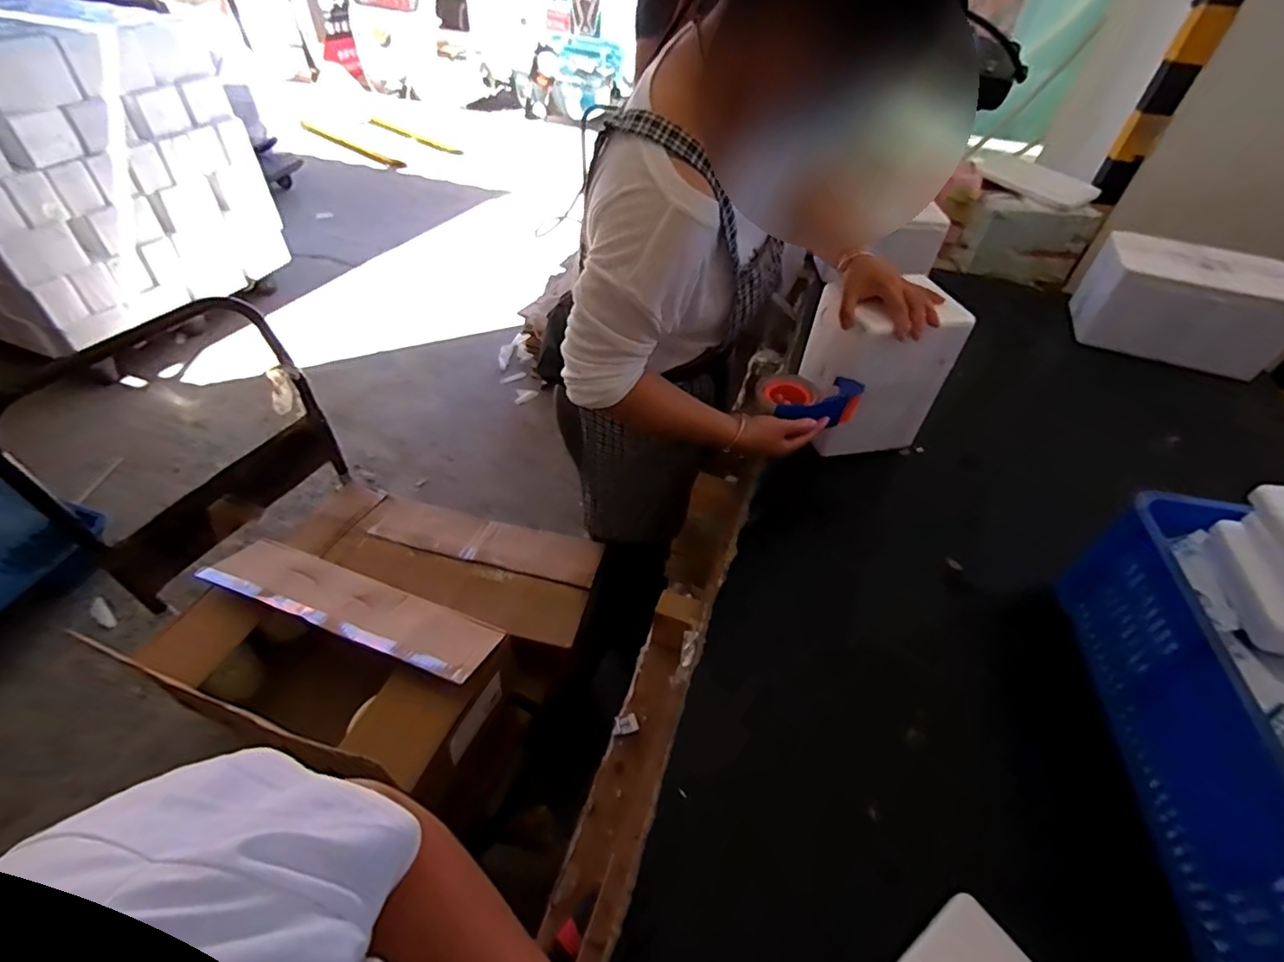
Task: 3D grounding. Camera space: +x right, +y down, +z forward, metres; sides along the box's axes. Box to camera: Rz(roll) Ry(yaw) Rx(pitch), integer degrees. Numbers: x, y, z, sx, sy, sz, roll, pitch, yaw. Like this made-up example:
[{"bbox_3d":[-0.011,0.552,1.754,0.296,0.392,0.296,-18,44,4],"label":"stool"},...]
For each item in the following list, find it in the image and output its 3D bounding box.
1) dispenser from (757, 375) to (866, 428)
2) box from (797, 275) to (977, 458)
[{"bbox_3d":[0.245,-0.122,0.847,0.153,0.054,0.075,-2,46,-7],"label":"dispenser"},{"bbox_3d":[0.361,-0.183,0.929,0.204,0.256,0.158,-11,48,-16],"label":"box"}]

